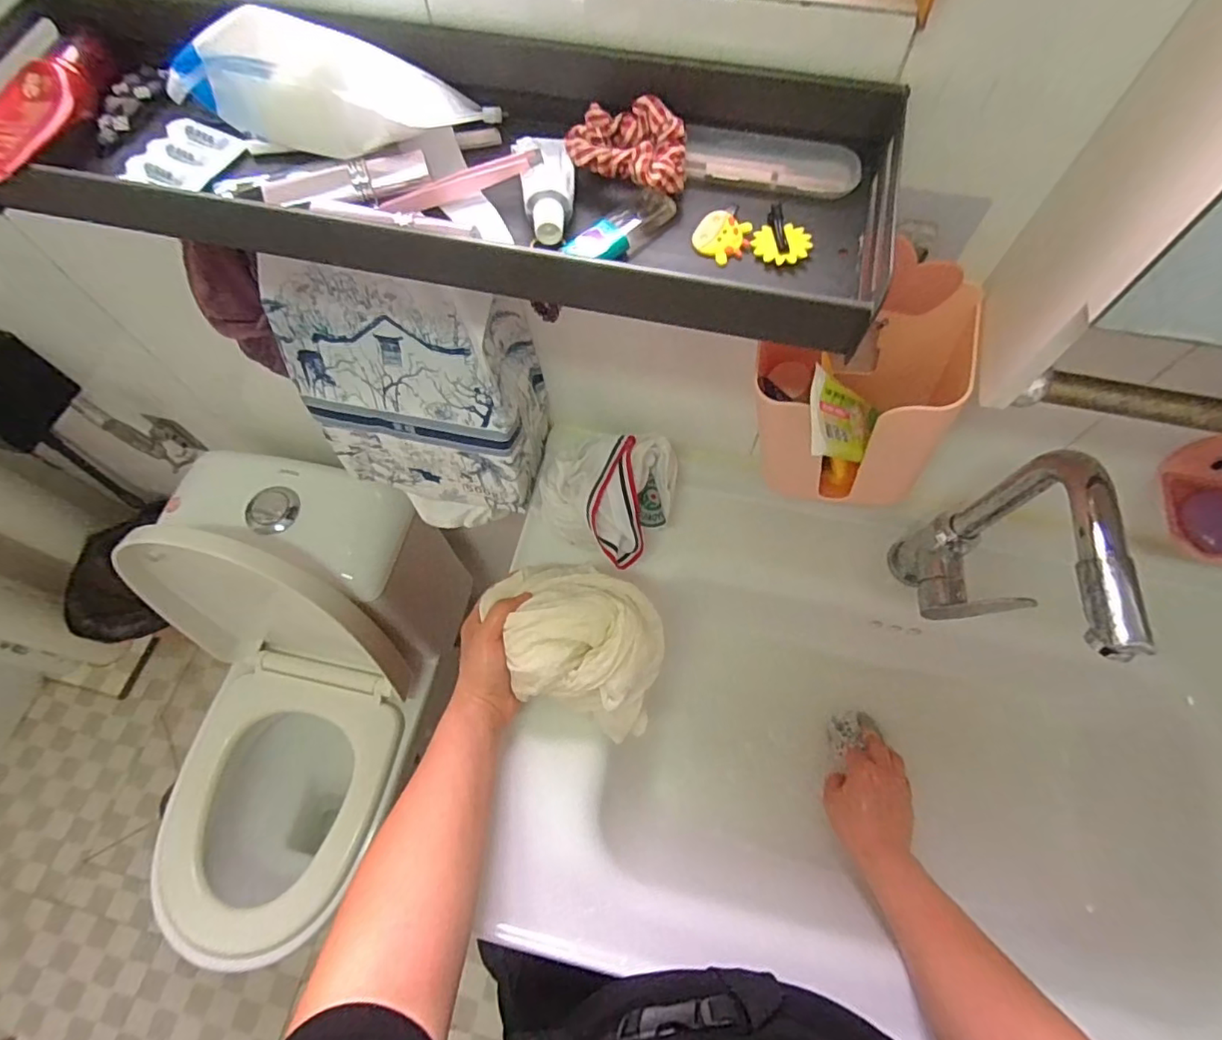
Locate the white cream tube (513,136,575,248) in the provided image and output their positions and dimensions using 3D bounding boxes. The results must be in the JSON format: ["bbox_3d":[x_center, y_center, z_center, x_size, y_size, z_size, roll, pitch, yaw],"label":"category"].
[{"bbox_3d":[-0.035,-0.186,0.323,0.029,0.014,0.076,-10,65,-5],"label":"white cream tube"}]

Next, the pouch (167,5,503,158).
[{"bbox_3d":[-0.141,-0.220,0.301,0.155,0.051,0.047,-7,65,-3],"label":"pouch"}]

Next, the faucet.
[{"bbox_3d":[0.309,0.050,0.464,0.051,0.252,0.170,5,65,2],"label":"faucet"}]

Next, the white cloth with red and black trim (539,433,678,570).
[{"bbox_3d":[-0.001,-0.033,0.581,0.123,0.074,0.123,32,69,14],"label":"white cloth with red and black trim"}]

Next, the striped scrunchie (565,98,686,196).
[{"bbox_3d":[0.008,-0.202,0.313,0.063,0.019,0.045,4,65,2],"label":"striped scrunchie"}]

